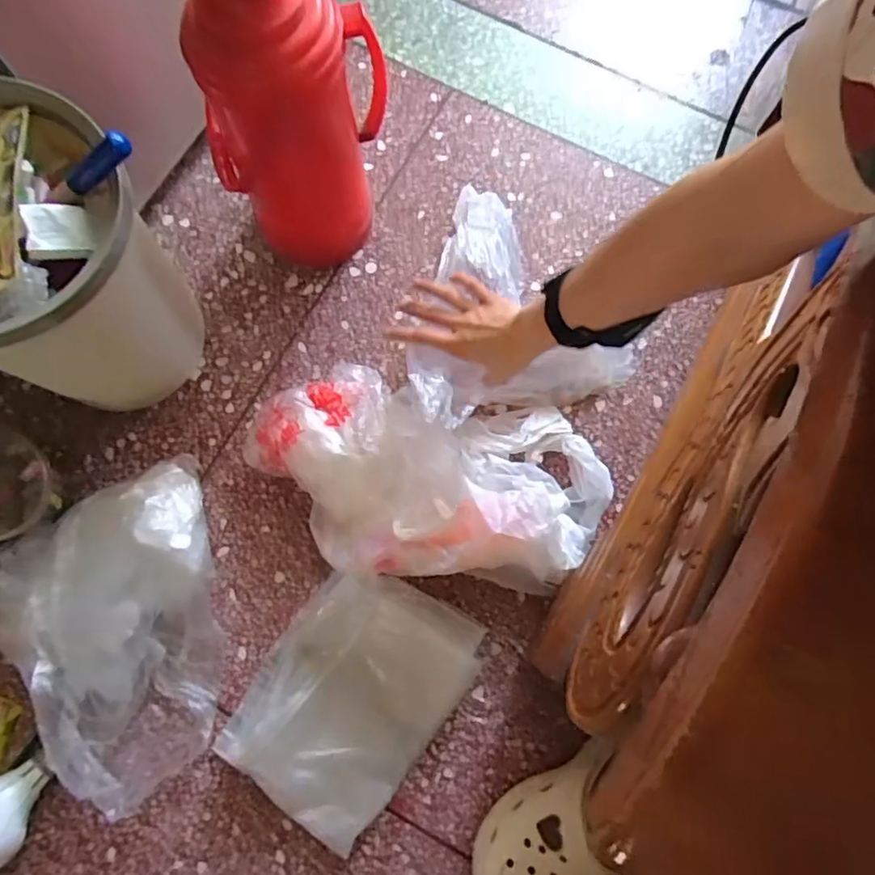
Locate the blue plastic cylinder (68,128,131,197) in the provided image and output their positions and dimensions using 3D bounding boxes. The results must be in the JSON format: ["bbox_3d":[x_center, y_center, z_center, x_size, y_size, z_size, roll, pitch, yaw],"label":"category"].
[{"bbox_3d":[-0.298,-0.240,0.516,0.102,0.019,0.016,-9,70,38],"label":"blue plastic cylinder"}]

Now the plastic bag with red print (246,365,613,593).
[{"bbox_3d":[-0.012,0.044,0.687,0.405,0.111,0.227,11,75,3],"label":"plastic bag with red print"}]

